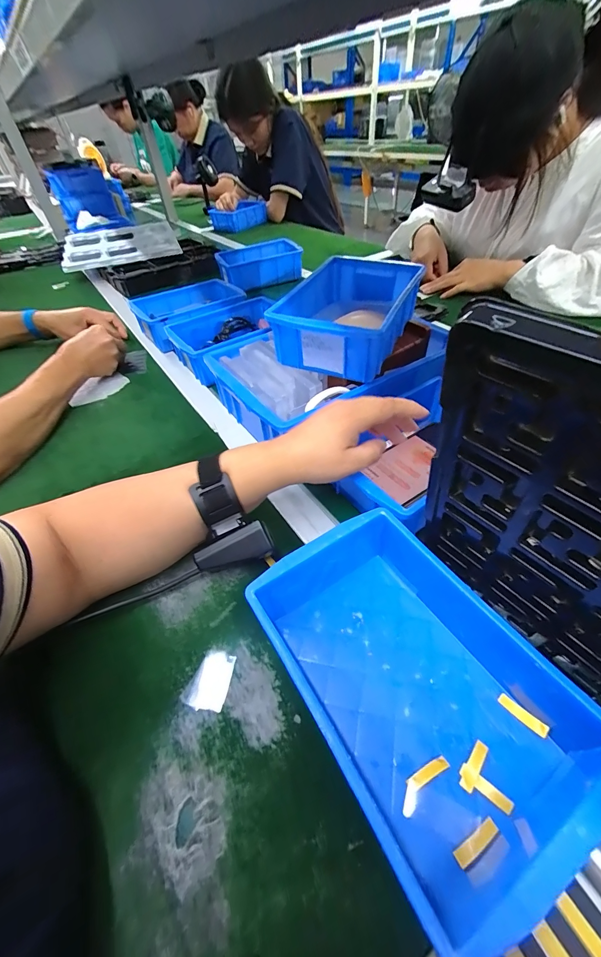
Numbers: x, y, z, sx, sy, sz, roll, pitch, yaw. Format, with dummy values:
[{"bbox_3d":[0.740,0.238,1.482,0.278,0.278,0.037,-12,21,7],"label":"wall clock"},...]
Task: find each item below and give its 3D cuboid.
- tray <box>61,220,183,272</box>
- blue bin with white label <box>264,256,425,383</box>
[{"bbox_3d":[-0.566,-0.744,1.095,0.327,0.030,0.377,-16,50,-12],"label":"tray"},{"bbox_3d":[0.059,-0.204,0.431,0.128,0.061,0.205,17,51,20],"label":"blue bin with white label"}]

